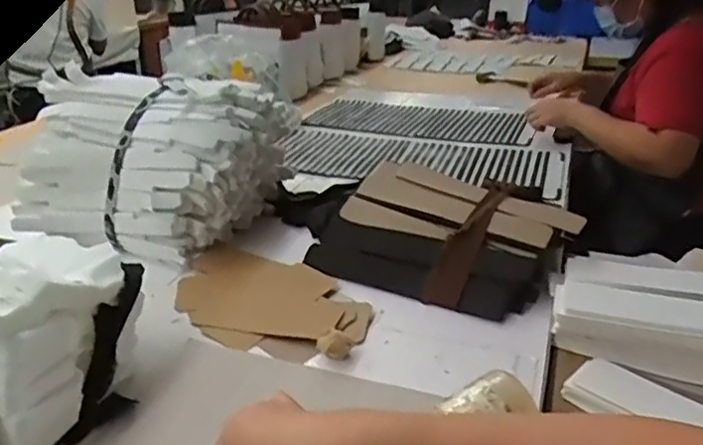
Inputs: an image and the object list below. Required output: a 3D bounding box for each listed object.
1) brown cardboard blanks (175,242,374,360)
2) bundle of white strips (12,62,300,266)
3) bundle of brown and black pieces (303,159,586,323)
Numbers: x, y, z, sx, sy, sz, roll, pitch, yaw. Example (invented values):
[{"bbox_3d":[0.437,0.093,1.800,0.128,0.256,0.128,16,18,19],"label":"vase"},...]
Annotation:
[{"bbox_3d":[-0.101,0.085,0.718,0.269,0.022,0.159,16,30,29],"label":"brown cardboard blanks"},{"bbox_3d":[-0.275,-0.101,0.901,0.296,0.207,0.276,8,27,14],"label":"bundle of white strips"},{"bbox_3d":[0.116,0.016,0.781,0.300,0.095,0.191,15,29,27],"label":"bundle of brown and black pieces"}]

